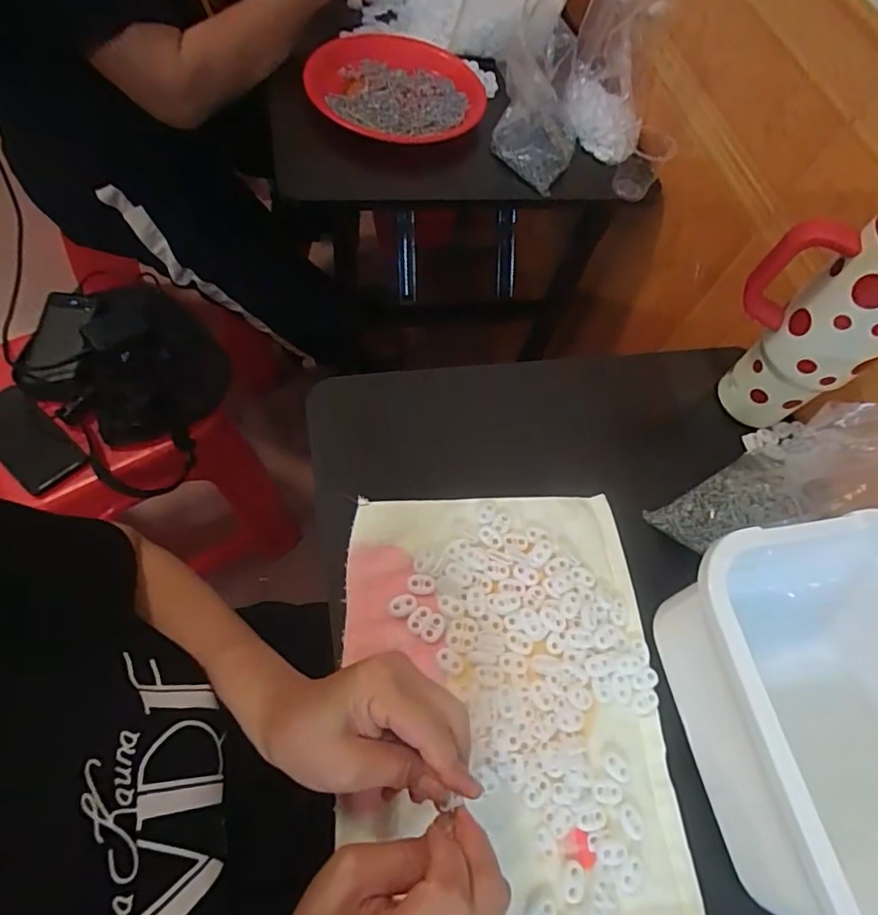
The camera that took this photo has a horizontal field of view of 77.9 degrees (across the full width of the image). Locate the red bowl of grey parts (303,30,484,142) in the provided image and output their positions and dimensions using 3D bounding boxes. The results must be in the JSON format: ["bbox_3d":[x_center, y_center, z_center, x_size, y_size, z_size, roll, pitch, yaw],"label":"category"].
[{"bbox_3d":[-0.055,-0.503,0.731,0.230,0.035,0.230,4,62,-7],"label":"red bowl of grey parts"}]

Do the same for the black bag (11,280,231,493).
[{"bbox_3d":[-0.440,-0.126,0.766,0.326,0.080,0.234,42,64,13],"label":"black bag"}]

